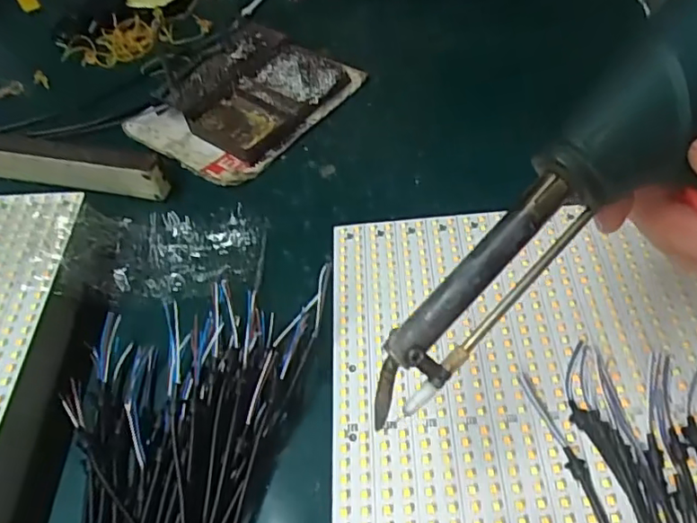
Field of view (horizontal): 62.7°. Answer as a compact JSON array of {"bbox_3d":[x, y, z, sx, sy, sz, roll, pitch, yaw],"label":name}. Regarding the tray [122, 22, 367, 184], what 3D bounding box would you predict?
[{"bbox_3d":[-0.075,-0.122,0.419,0.110,0.034,0.144,33,61,29],"label":"tray"}]

